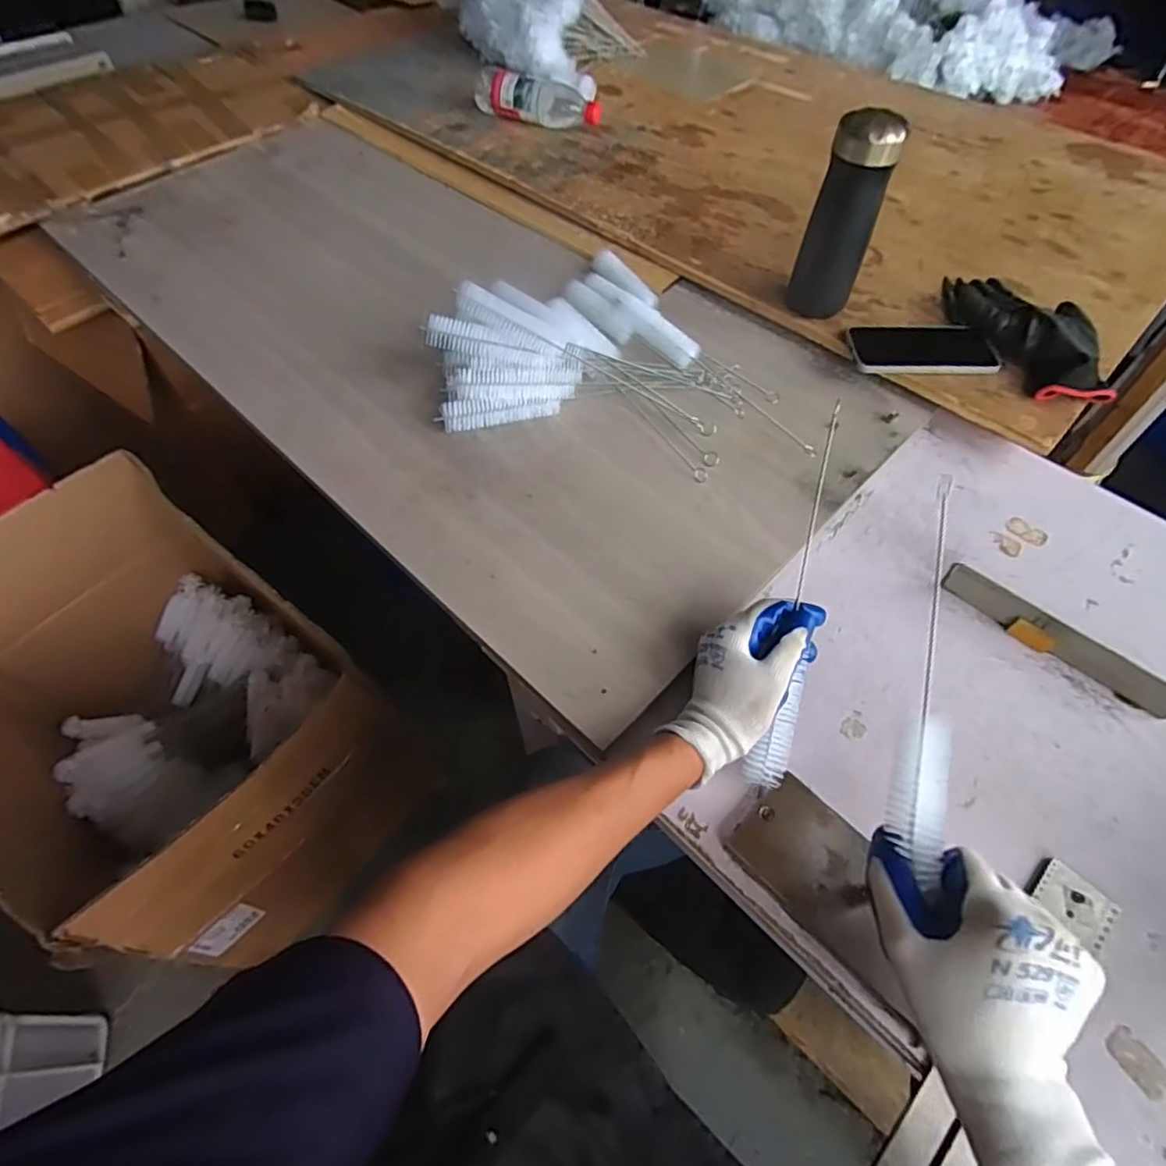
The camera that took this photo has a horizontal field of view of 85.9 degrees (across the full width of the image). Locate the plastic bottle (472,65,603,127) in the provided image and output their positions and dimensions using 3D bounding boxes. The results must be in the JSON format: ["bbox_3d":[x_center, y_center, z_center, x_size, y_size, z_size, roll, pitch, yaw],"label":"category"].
[{"bbox_3d":[-0.078,-0.832,1.080,0.224,0.063,0.062,11,57,7],"label":"plastic bottle"}]

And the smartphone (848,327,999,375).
[{"bbox_3d":[0.391,-0.275,0.729,0.163,0.011,0.088,2,56,2],"label":"smartphone"}]

